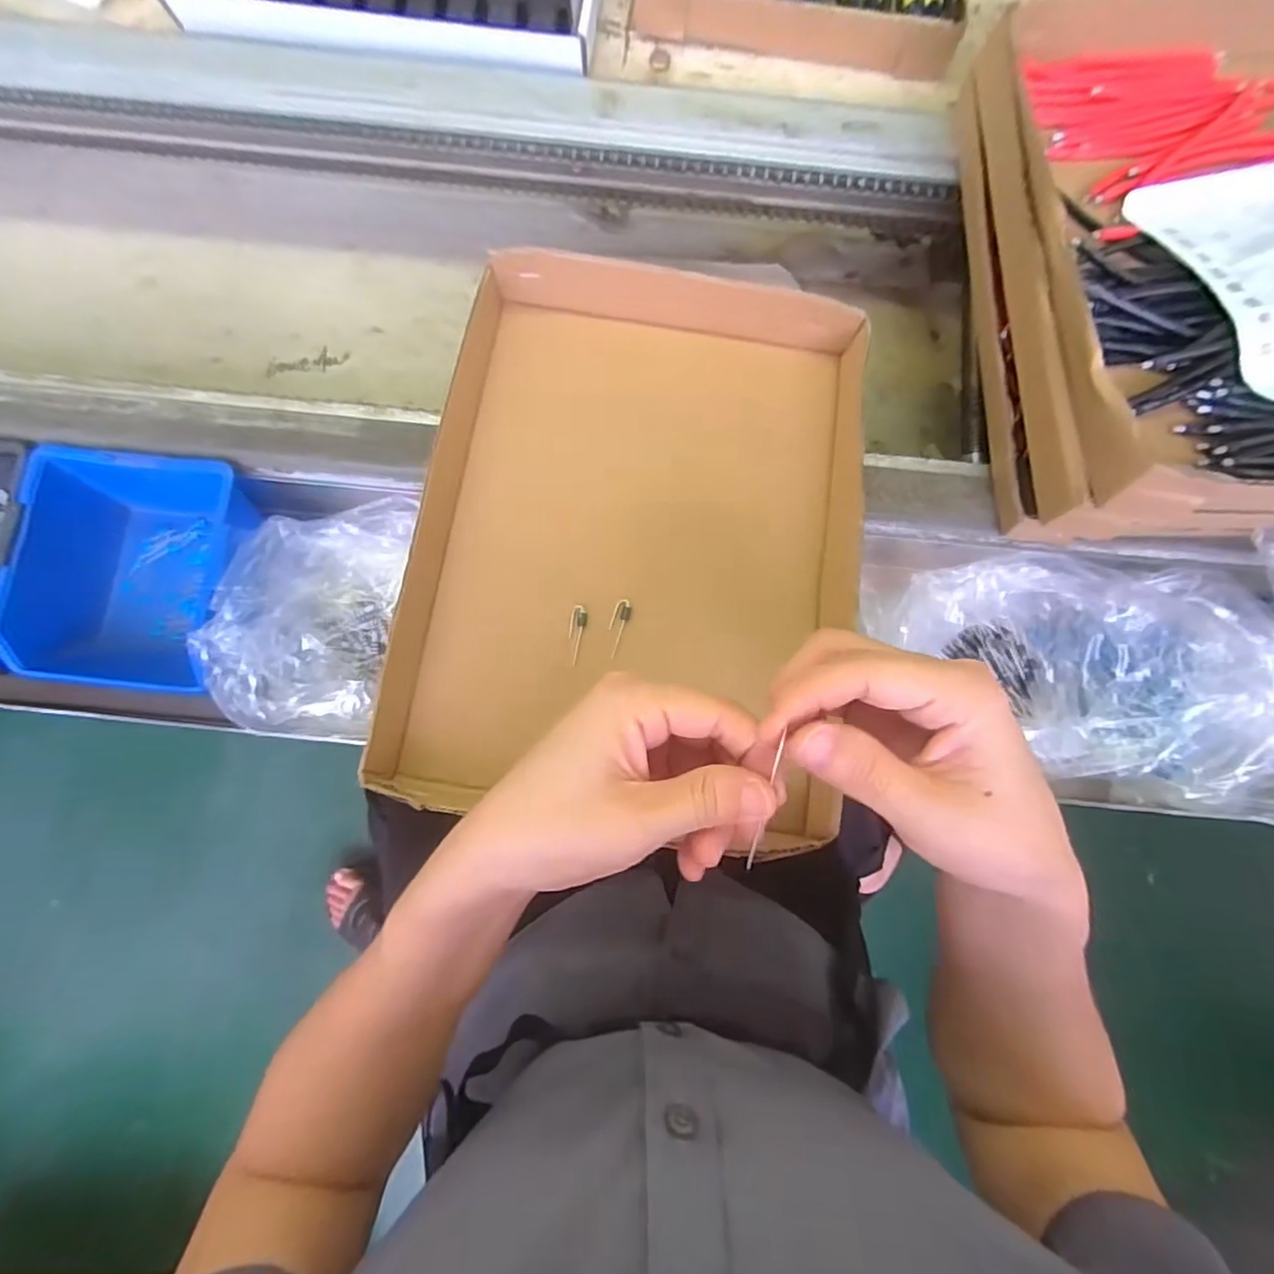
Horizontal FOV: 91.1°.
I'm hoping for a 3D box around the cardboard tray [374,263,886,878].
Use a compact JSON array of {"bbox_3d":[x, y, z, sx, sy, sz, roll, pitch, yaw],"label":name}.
[{"bbox_3d":[0.002,-0.057,0.362,0.233,0.058,0.316,8,81,-1],"label":"cardboard tray"}]

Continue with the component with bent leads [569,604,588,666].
[{"bbox_3d":[-0.034,-0.001,0.349,0.009,0.004,0.034,8,81,-1],"label":"component with bent leads"}]

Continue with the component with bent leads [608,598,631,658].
[{"bbox_3d":[-0.011,-0.005,0.351,0.010,0.005,0.033,19,81,1],"label":"component with bent leads"}]

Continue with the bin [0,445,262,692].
[{"bbox_3d":[-0.305,-0.034,0.407,0.118,0.104,0.136,7,81,-1],"label":"bin"}]

